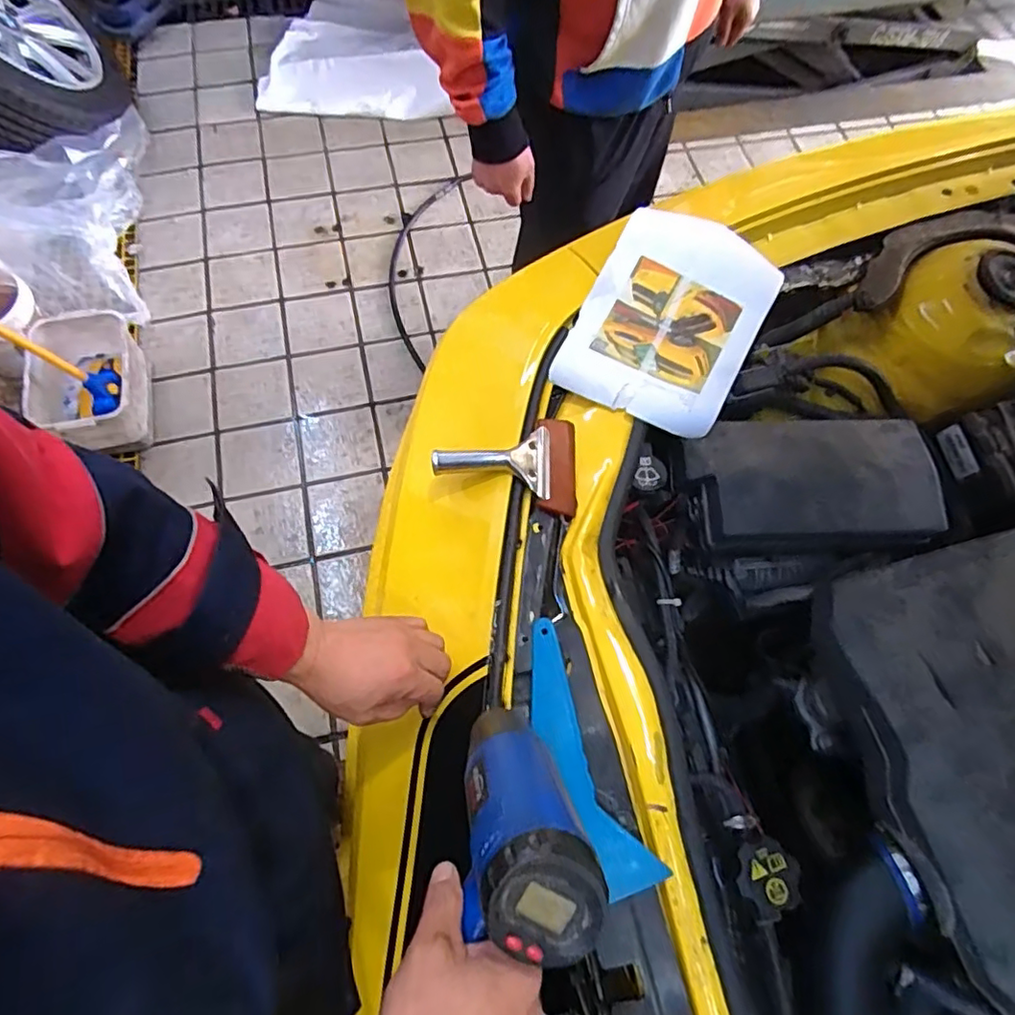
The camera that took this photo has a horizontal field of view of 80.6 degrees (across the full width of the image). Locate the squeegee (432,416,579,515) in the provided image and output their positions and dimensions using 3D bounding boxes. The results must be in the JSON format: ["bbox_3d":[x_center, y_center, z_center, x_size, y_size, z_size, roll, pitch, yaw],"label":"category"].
[{"bbox_3d":[-0.002,-0.054,0.695,0.167,0.034,0.124,2,66,-2],"label":"squeegee"}]

